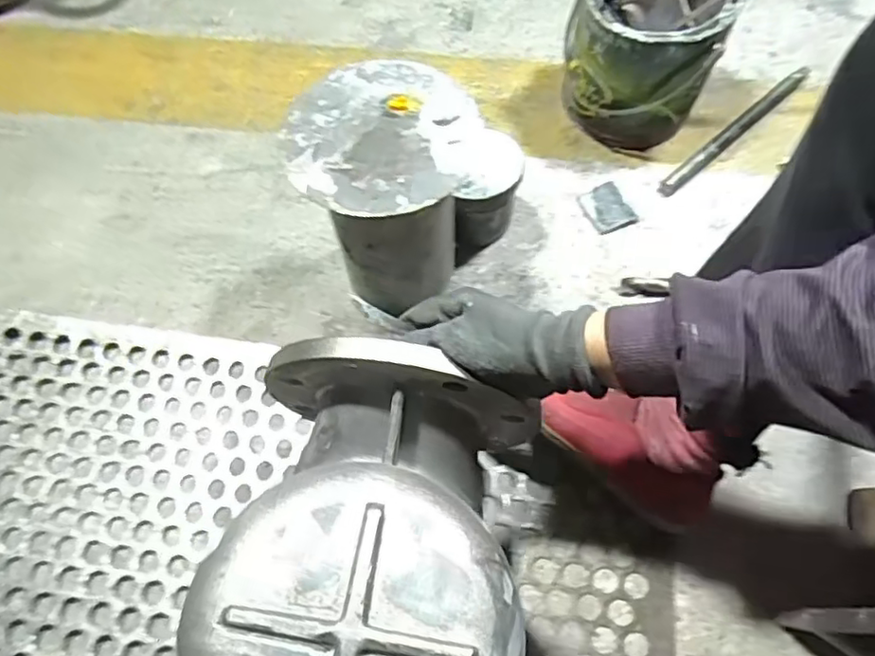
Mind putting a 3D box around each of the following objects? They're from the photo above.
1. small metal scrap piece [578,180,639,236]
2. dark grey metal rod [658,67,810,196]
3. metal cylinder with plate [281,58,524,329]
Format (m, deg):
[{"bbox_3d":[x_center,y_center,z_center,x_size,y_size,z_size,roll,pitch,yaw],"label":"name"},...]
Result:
[{"bbox_3d":[0.192,-0.138,0.715,0.049,0.009,0.059,-22,68,-8],"label":"small metal scrap piece"},{"bbox_3d":[0.359,-0.238,0.754,0.265,0.015,0.021,-38,71,-14],"label":"dark grey metal rod"},{"bbox_3d":[-0.033,-0.119,0.593,0.148,0.214,0.171,31,71,14],"label":"metal cylinder with plate"}]

